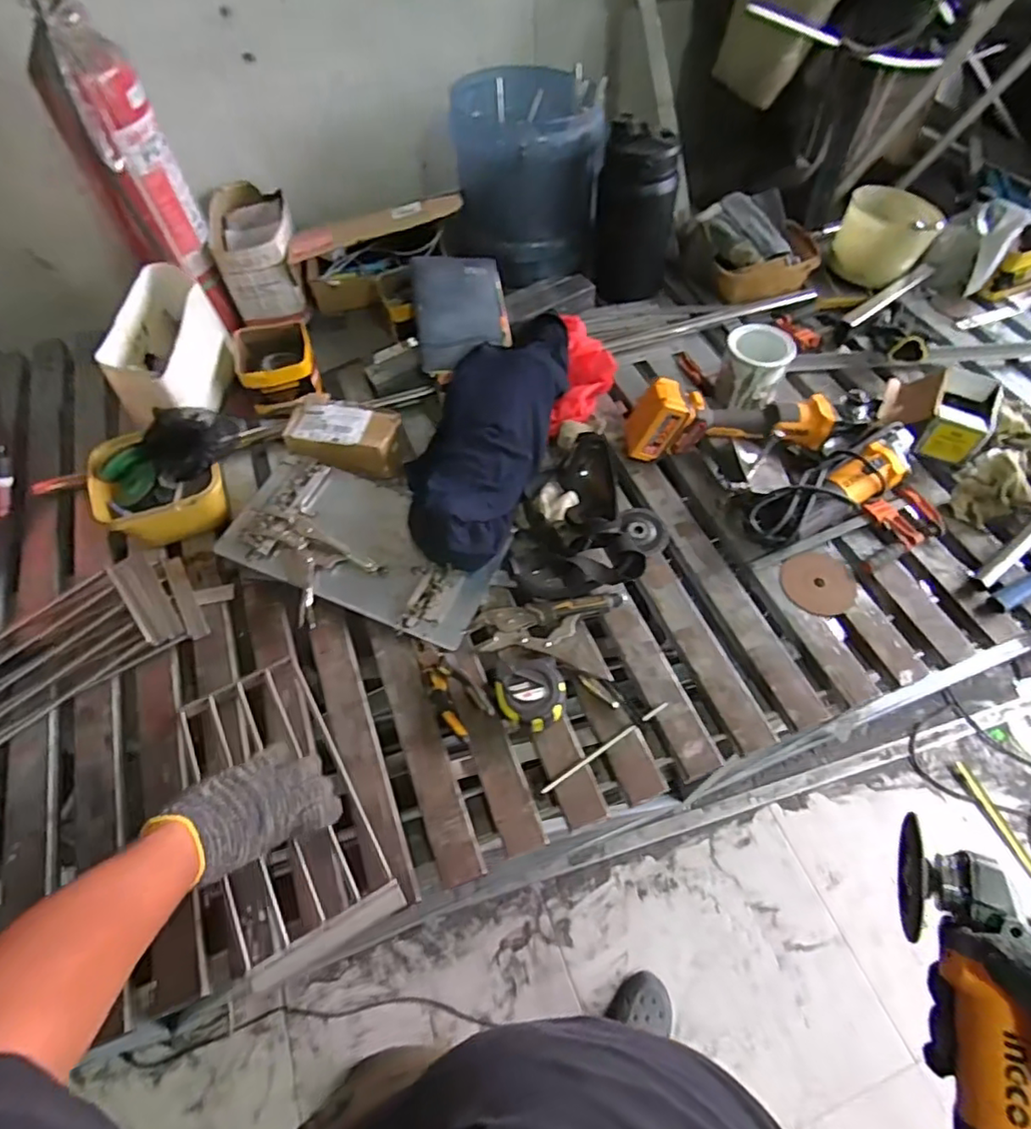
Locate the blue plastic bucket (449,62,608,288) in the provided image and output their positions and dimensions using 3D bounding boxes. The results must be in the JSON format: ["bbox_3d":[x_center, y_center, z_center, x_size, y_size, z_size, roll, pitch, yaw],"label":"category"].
[{"bbox_3d":[0.019,-0.735,1.145,0.244,0.267,0.250,-1,60,2],"label":"blue plastic bucket"}]

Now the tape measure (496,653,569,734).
[{"bbox_3d":[0.019,0.163,0.749,0.083,0.045,0.088,-12,58,-6],"label":"tape measure"}]

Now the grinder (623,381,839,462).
[{"bbox_3d":[0.332,-0.221,0.933,0.310,0.105,0.086,1,60,3],"label":"grinder"}]

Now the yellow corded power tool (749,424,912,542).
[{"bbox_3d":[0.467,-0.114,0.887,0.275,0.057,0.087,-27,63,-13],"label":"yellow corded power tool"}]

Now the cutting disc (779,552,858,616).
[{"bbox_3d":[0.423,0.026,0.843,0.099,0.007,0.088,21,73,18],"label":"cutting disc"}]

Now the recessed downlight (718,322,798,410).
[{"bbox_3d":[0.386,-0.316,0.980,0.101,0.115,0.083,8,61,7],"label":"recessed downlight"}]

